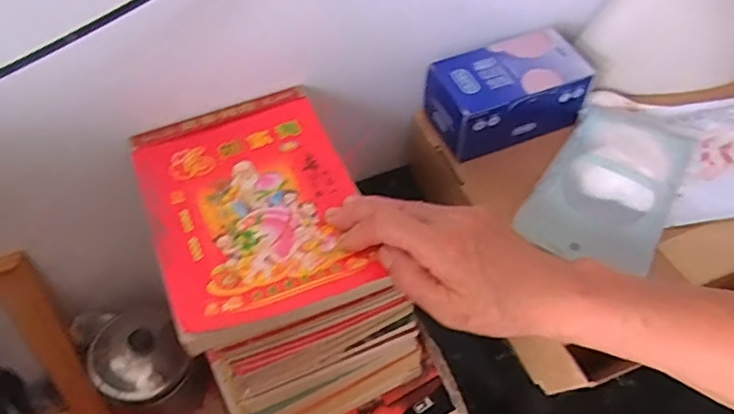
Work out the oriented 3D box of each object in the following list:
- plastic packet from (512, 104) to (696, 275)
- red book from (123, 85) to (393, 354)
[{"bbox_3d":[0.200,-0.023,0.462,0.098,0.024,0.159,25,57,20],"label":"plastic packet"},{"bbox_3d":[-0.080,-0.006,0.403,0.140,0.024,0.188,-21,54,-14],"label":"red book"}]

